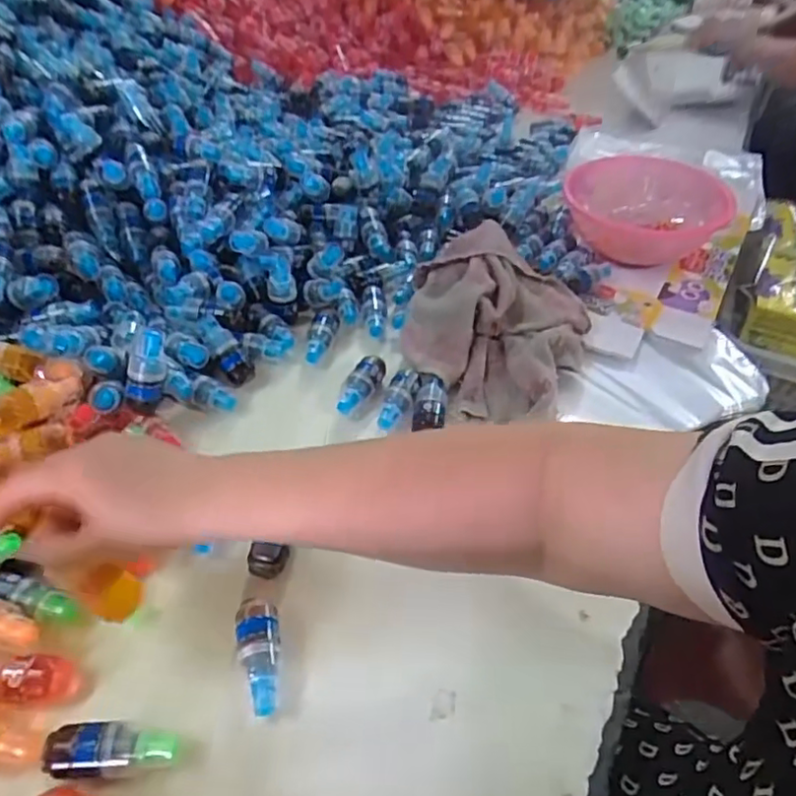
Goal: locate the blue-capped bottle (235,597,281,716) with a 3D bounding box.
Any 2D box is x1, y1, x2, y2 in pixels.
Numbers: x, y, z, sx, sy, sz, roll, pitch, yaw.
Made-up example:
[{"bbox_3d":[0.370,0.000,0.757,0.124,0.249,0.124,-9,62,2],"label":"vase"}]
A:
[{"bbox_3d":[-0.094,0.176,0.421,0.028,0.028,0.075,-10,46,-12],"label":"blue-capped bottle"}]

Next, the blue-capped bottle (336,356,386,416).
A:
[{"bbox_3d":[-0.036,-0.013,0.619,0.026,0.025,0.067,18,47,16],"label":"blue-capped bottle"}]

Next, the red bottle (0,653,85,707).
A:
[{"bbox_3d":[-0.257,0.187,0.405,0.083,0.022,0.030,-2,44,-4],"label":"red bottle"}]

